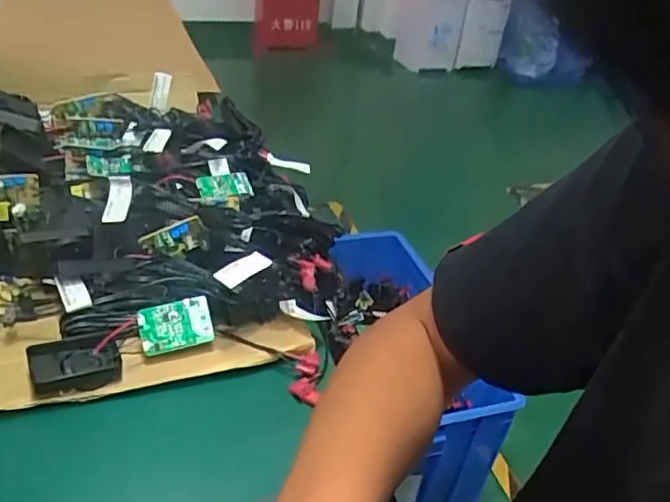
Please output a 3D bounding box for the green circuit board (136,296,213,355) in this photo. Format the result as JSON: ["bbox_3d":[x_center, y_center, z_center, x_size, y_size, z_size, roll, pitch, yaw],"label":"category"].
[{"bbox_3d":[-0.121,0.057,0.466,0.053,0.006,0.035,-13,83,-15],"label":"green circuit board"}]

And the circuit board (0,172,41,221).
[{"bbox_3d":[-0.274,-0.045,0.507,0.053,0.037,0.025,-5,35,-18],"label":"circuit board"}]

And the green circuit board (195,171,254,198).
[{"bbox_3d":[-0.106,-0.062,0.592,0.053,0.024,0.008,-14,2,-34],"label":"green circuit board"}]

